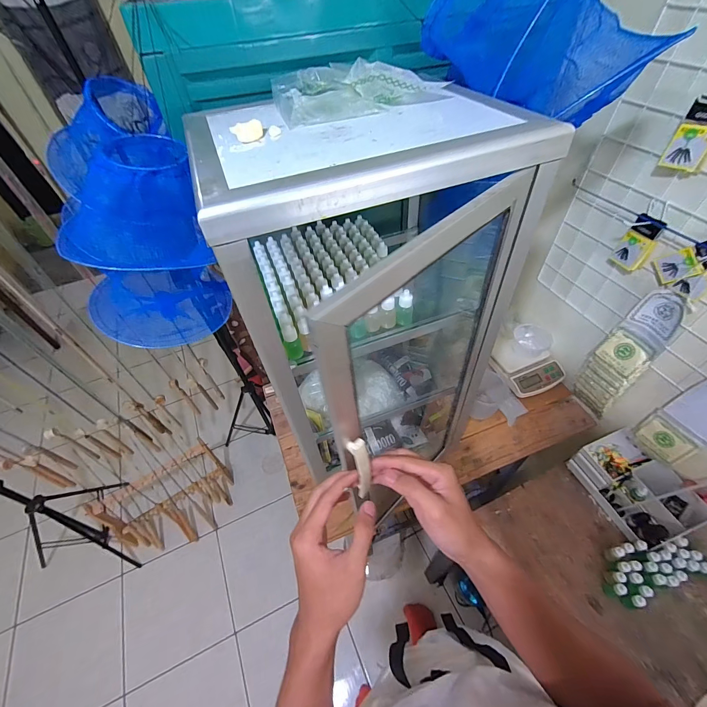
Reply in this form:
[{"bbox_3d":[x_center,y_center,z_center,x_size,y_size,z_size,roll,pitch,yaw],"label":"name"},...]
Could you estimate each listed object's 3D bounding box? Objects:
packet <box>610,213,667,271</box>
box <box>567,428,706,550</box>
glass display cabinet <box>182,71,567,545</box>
[{"bbox_3d":[0.544,-0.210,0.650,0.015,0.099,0.054,-12,51,-7],"label":"packet"},{"bbox_3d":[0.661,0.310,0.793,0.156,0.096,0.229,-17,52,-10],"label":"box"},{"bbox_3d":[0.028,-0.049,0.603,0.366,0.645,0.312,-17,52,-10],"label":"glass display cabinet"}]

